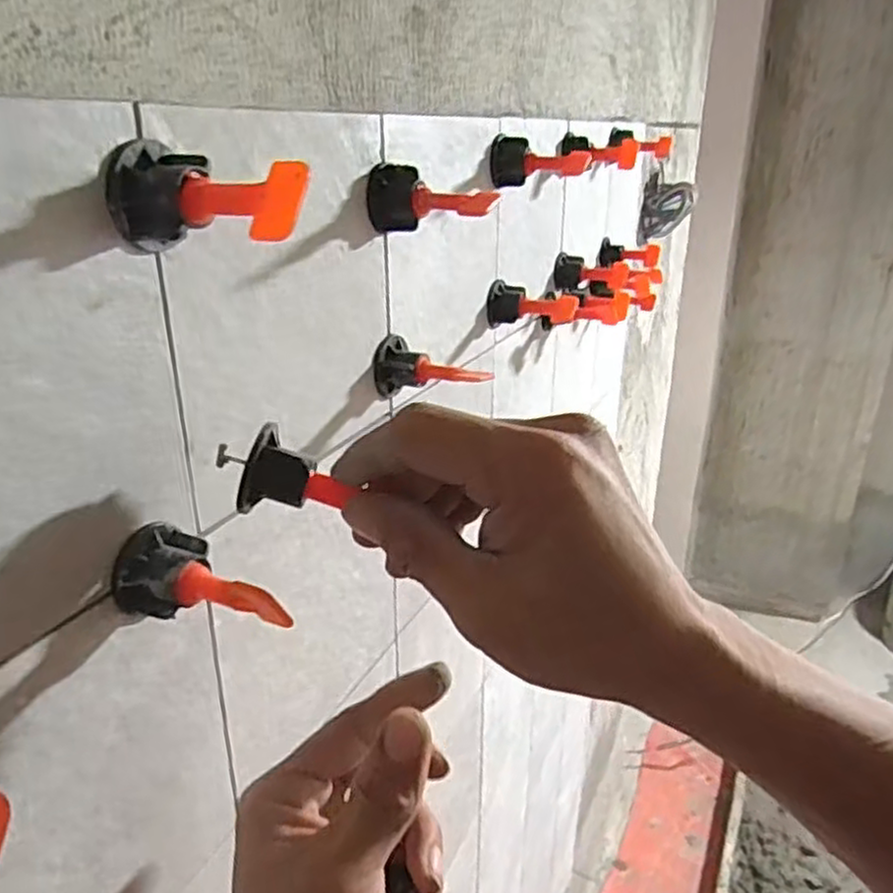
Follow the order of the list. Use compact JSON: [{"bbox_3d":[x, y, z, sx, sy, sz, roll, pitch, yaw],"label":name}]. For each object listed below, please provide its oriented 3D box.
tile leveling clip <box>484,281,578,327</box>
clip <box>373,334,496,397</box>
[{"bbox_3d":[0.058,-0.097,0.510,0.060,0.024,0.025,5,23,11],"label":"tile leveling clip"},{"bbox_3d":[-0.008,-0.036,0.380,0.058,0.029,0.028,17,28,33],"label":"clip"}]

